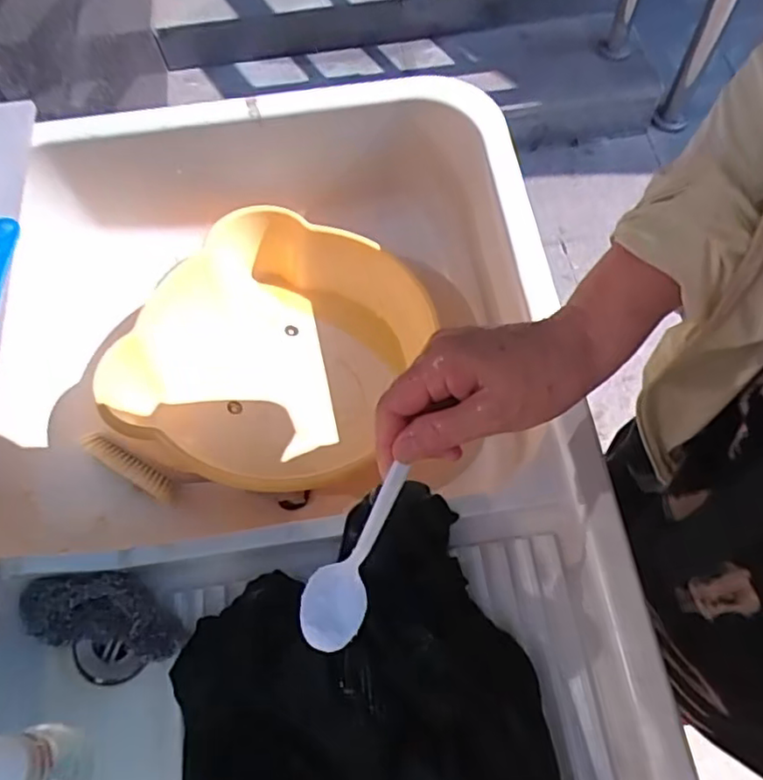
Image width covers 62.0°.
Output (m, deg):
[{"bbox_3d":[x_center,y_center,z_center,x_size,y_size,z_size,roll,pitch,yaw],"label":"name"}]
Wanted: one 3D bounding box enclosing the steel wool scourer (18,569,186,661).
[{"bbox_3d":[-0.219,0.174,0.502,0.119,0.042,0.059,6,66,6],"label":"steel wool scourer"}]

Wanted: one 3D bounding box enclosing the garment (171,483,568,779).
[{"bbox_3d":[-0.014,0.236,0.443,0.241,0.058,0.270,-23,66,-7],"label":"garment"}]

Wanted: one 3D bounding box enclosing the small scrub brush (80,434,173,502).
[{"bbox_3d":[-0.271,0.081,0.674,0.113,0.027,0.023,28,70,15],"label":"small scrub brush"}]

